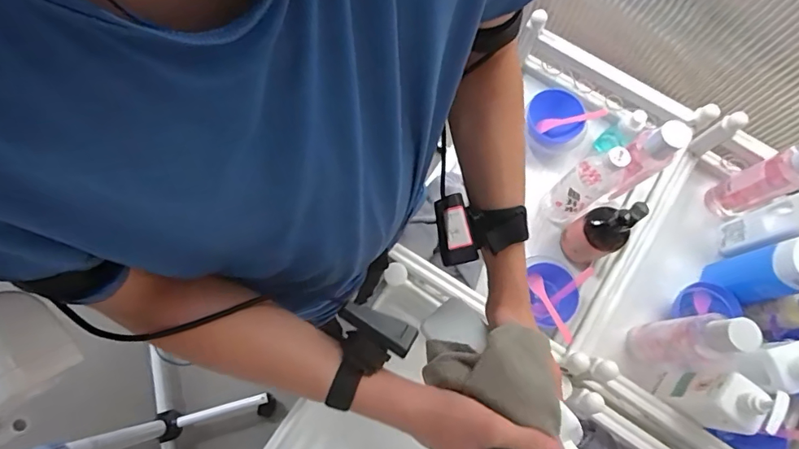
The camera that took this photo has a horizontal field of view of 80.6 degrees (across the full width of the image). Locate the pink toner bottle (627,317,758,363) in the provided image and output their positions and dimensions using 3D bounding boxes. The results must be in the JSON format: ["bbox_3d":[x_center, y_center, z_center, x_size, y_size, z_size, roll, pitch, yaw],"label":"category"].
[{"bbox_3d":[0.406,0.166,0.670,0.051,0.222,0.070,-4,74,-4],"label":"pink toner bottle"}]

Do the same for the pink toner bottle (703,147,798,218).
[{"bbox_3d":[0.589,-0.073,0.751,0.057,0.222,0.061,-28,76,-10],"label":"pink toner bottle"}]

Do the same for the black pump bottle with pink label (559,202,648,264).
[{"bbox_3d":[0.310,0.009,0.718,0.065,0.190,0.071,-21,75,-8],"label":"black pump bottle with pink label"}]

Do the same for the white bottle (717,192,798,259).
[{"bbox_3d":[0.589,-0.002,0.727,0.061,0.233,0.067,-18,75,-7],"label":"white bottle"}]

